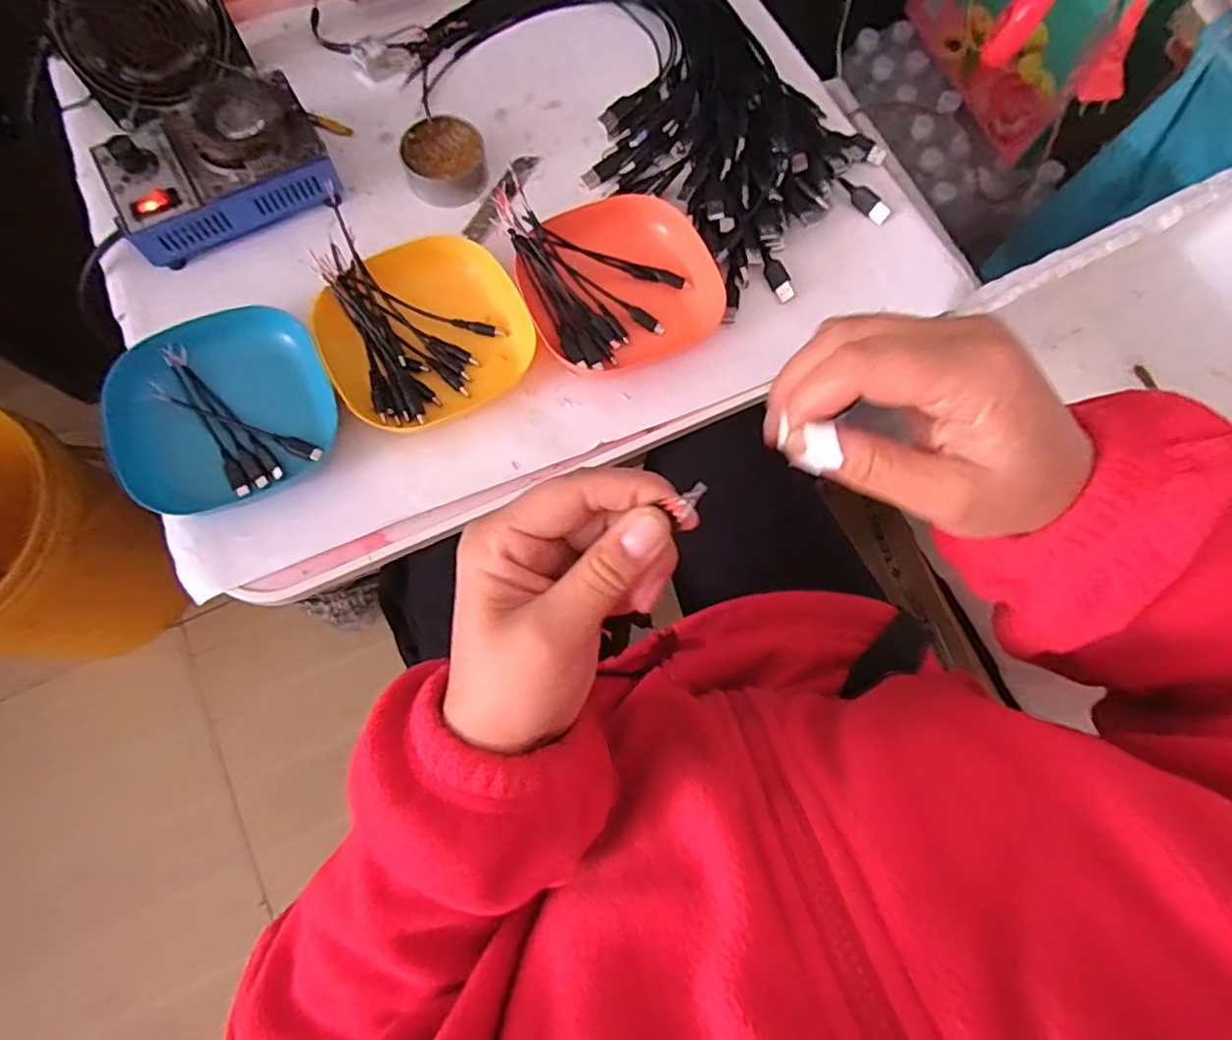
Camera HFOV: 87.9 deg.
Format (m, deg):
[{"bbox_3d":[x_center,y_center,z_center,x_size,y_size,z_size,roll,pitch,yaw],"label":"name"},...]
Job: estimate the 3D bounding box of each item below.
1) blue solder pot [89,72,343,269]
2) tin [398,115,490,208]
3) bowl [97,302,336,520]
[{"bbox_3d":[-0.296,-0.264,0.473,0.150,0.058,0.096,-28,78,-10],"label":"blue solder pot"},{"bbox_3d":[-0.135,-0.285,0.504,0.063,0.024,0.063,1,75,-2],"label":"tin"},{"bbox_3d":[-0.269,-0.081,0.436,0.133,0.030,0.138,-19,76,-8],"label":"bowl"}]

